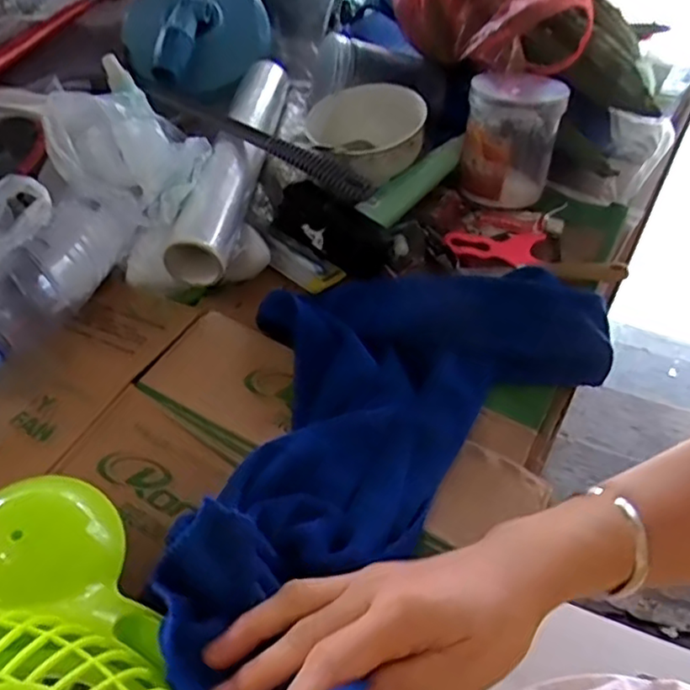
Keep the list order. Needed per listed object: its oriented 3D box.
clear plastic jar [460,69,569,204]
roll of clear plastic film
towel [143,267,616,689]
[{"bbox_3d":[0.154,-0.193,0.600,0.083,0.102,0.092,10,47,12],"label":"clear plastic jar"},{"bbox_3d":[-0.101,-0.173,0.605,0.052,0.048,0.296,4,46,6],"label":"roll of clear plastic film"},{"bbox_3d":[0.014,0.056,0.401,0.214,0.054,0.397,20,41,20],"label":"towel"}]

